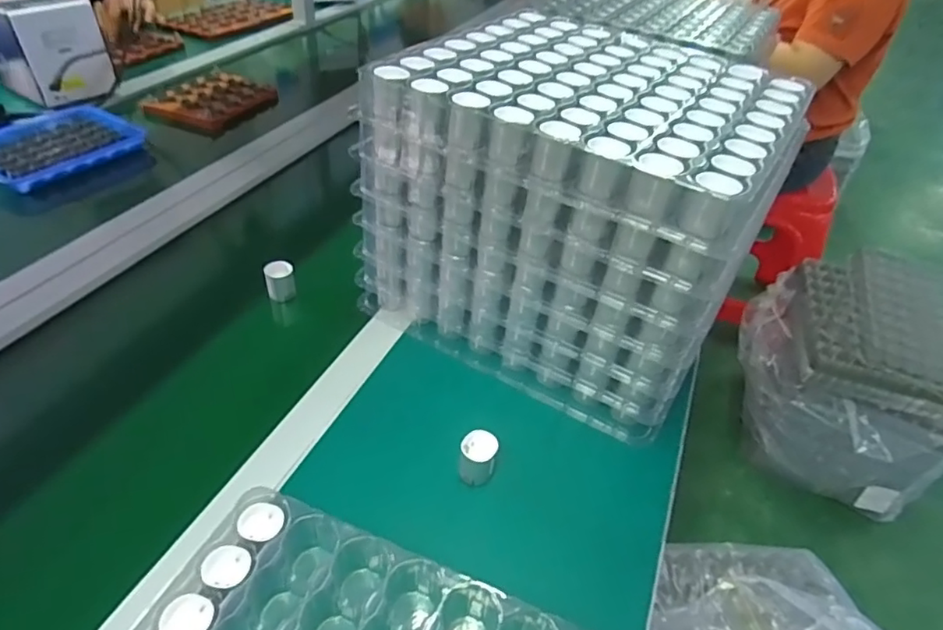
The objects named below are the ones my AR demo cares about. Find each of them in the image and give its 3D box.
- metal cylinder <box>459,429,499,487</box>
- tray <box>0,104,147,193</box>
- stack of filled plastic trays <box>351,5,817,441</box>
[{"bbox_3d":[0.005,0.119,0.491,0.030,0.036,0.030,7,40,1],"label":"metal cylinder"},{"bbox_3d":[-0.631,-0.262,0.885,0.186,0.022,0.213,27,44,23],"label":"tray"},{"bbox_3d":[0.106,-0.113,0.605,0.335,0.257,0.292,26,44,22],"label":"stack of filled plastic trays"}]

